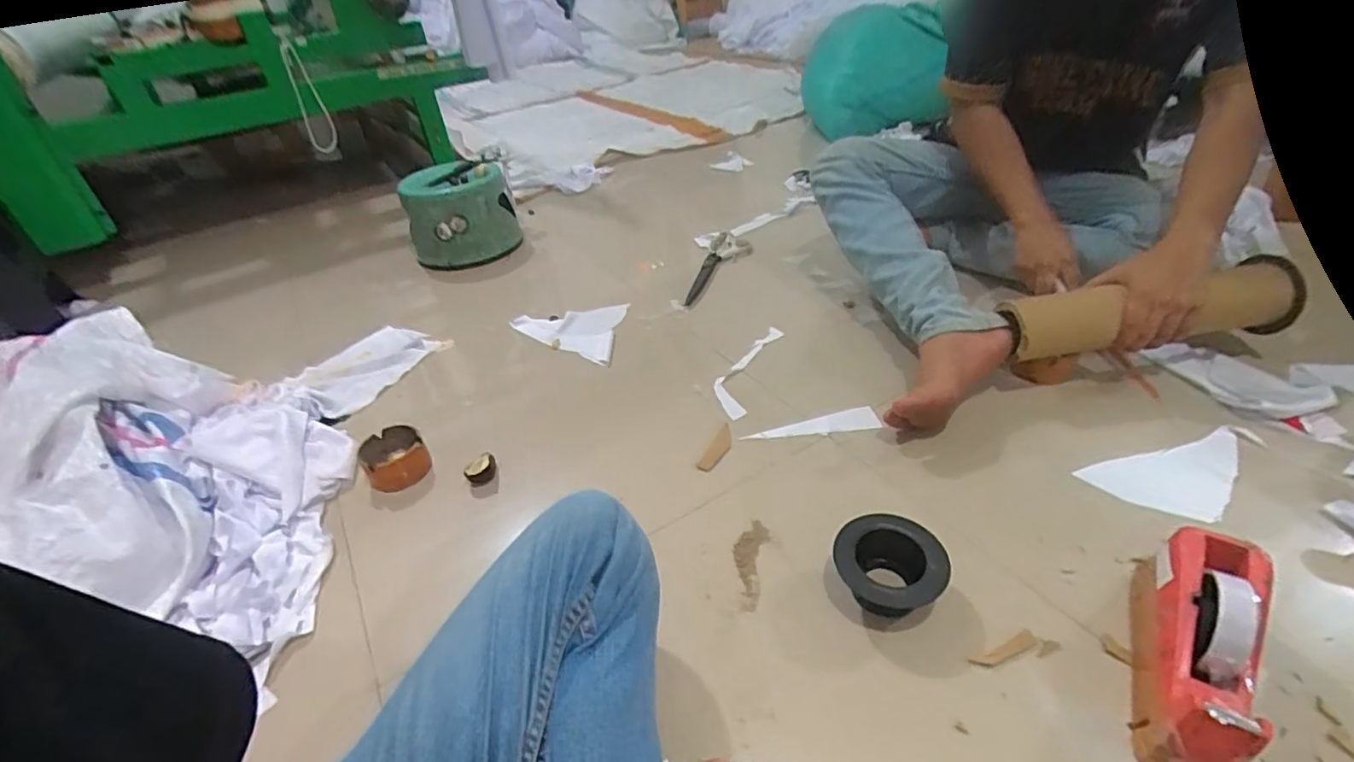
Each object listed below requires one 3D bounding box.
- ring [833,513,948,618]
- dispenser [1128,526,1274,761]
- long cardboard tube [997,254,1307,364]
[{"bbox_3d":[0.214,0.192,0.606,0.105,0.065,0.092,14,42,26],"label":"ring"},{"bbox_3d":[0.439,0.218,0.503,0.073,0.107,0.211,18,43,30],"label":"dispenser"},{"bbox_3d":[0.649,-0.091,0.821,0.395,0.086,0.086,-9,37,-3],"label":"long cardboard tube"}]

